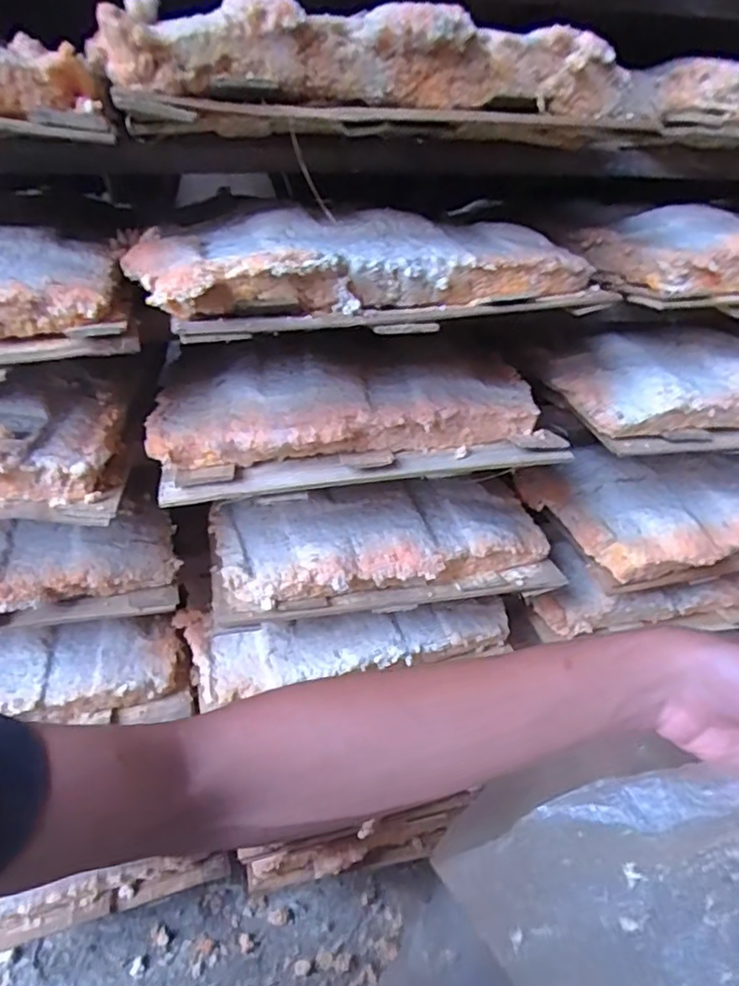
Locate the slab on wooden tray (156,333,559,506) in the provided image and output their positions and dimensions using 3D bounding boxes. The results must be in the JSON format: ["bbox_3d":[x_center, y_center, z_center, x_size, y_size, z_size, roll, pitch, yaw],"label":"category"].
[{"bbox_3d":[-0.013,-0.054,0.373,0.223,0.051,0.119,-4,31,-8],"label":"slab on wooden tray"}]

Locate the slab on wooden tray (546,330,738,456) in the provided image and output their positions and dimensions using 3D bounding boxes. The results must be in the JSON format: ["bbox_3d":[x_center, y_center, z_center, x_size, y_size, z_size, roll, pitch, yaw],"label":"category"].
[{"bbox_3d":[0.235,-0.076,0.418,0.233,0.044,0.110,-3,31,-7],"label":"slab on wooden tray"}]

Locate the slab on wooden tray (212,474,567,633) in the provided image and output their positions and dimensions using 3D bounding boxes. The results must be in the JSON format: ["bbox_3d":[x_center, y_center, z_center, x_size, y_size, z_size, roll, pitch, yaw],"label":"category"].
[{"bbox_3d":[0.009,0.035,0.416,0.226,0.039,0.093,-6,31,-11],"label":"slab on wooden tray"}]

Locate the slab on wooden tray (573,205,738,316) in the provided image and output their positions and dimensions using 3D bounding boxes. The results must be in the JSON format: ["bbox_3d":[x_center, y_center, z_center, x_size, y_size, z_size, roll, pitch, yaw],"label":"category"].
[{"bbox_3d":[0.246,-0.145,0.376,0.215,0.041,0.096,-4,31,-9],"label":"slab on wooden tray"}]

